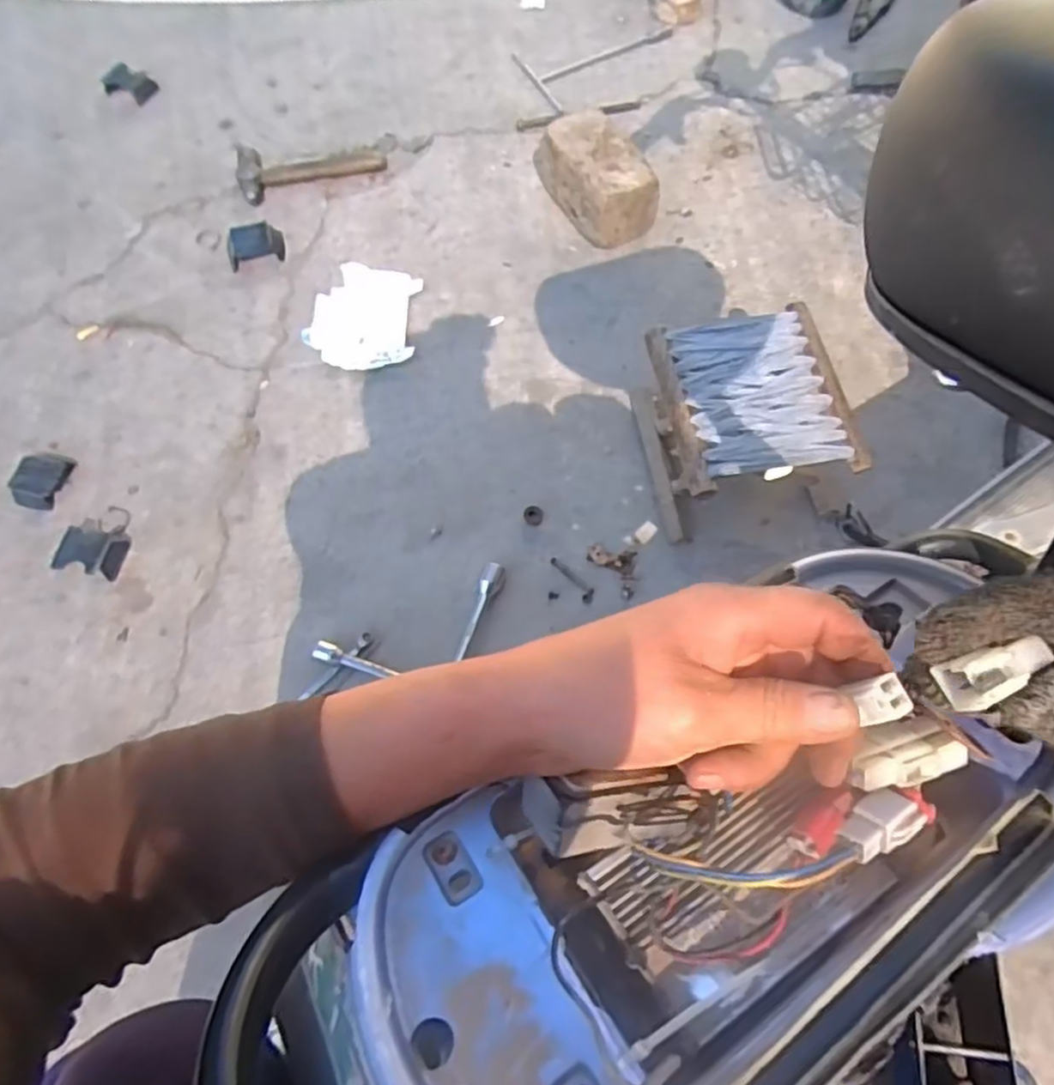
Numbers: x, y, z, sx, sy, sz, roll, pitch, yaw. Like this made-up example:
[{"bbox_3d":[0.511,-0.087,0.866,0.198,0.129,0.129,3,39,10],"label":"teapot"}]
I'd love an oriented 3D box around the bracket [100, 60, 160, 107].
[{"bbox_3d":[-0.756,-0.872,1.309,0.106,0.033,0.057,29,72,14],"label":"bracket"}]

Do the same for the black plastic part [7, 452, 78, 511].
[{"bbox_3d":[-0.699,-0.091,0.980,0.069,0.039,0.090,8,68,6],"label":"black plastic part"}]

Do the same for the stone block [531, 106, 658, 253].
[{"bbox_3d":[0.115,-0.579,1.097,0.129,0.110,0.210,-29,69,-9],"label":"stone block"}]

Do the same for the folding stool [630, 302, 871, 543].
[{"bbox_3d":[0.274,-0.156,0.886,0.223,0.140,0.239,-11,68,-1],"label":"folding stool"}]

